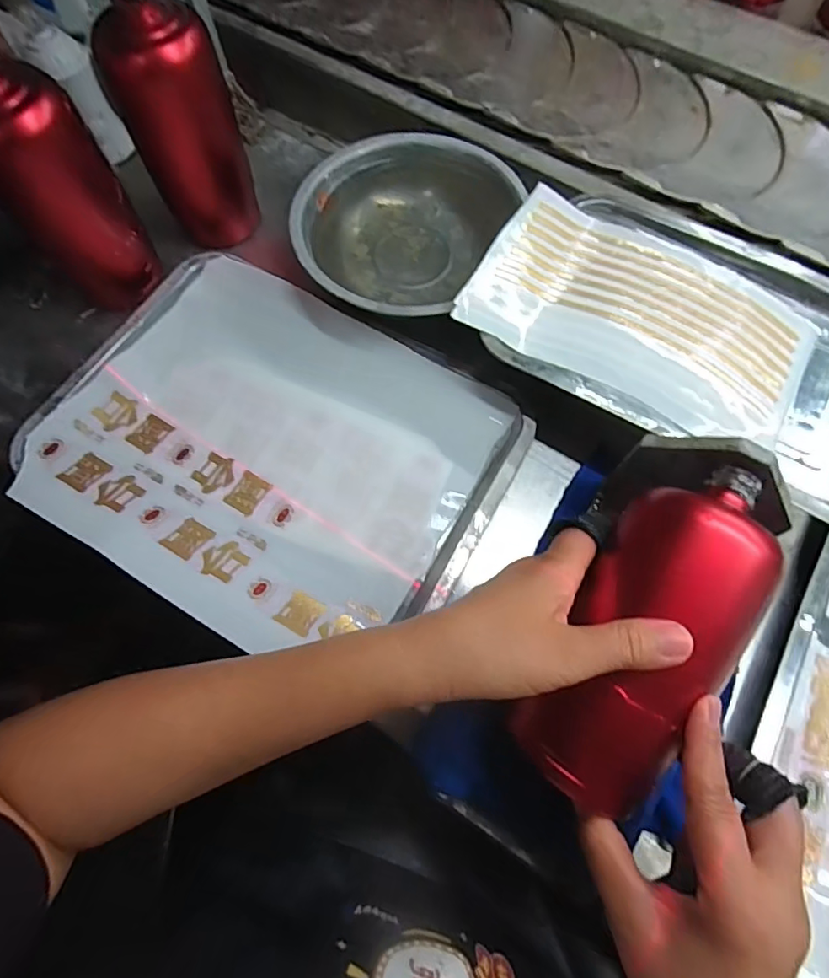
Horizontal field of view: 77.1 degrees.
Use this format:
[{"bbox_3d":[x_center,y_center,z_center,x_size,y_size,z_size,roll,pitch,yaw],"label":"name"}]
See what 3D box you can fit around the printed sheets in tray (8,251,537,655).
[{"bbox_3d":[-0.112,-0.036,0.399,0.347,0.030,0.268,28,75,10],"label":"printed sheets in tray"}]

